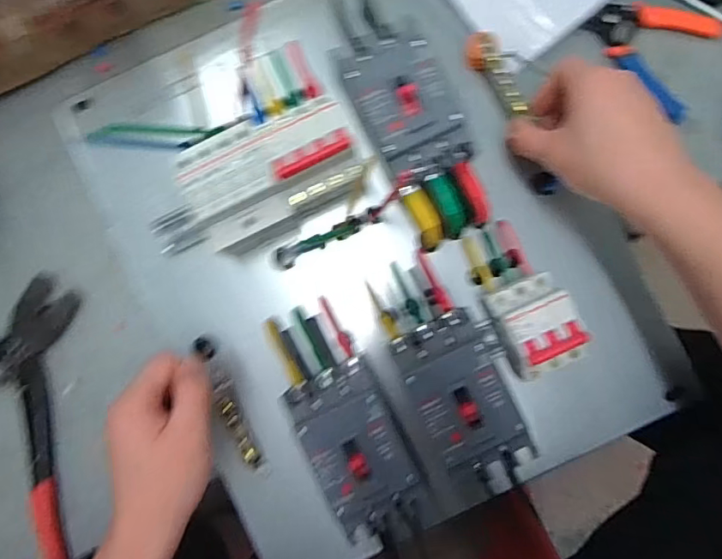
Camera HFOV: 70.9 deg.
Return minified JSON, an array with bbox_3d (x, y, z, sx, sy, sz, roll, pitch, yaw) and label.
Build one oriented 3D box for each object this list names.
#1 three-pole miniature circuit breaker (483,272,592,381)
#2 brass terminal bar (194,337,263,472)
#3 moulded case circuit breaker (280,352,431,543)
[{"bbox_3d":[0.139,0.039,0.421,0.056,0.075,0.074,-22,88,-2],"label":"three-pole miniature circuit breaker"},{"bbox_3d":[-0.121,0.110,0.458,0.016,0.024,0.125,-26,79,-2],"label":"brass terminal bar"},{"bbox_3d":[0.001,0.139,0.422,0.075,0.074,0.138,-27,88,-2],"label":"moulded case circuit breaker"}]

